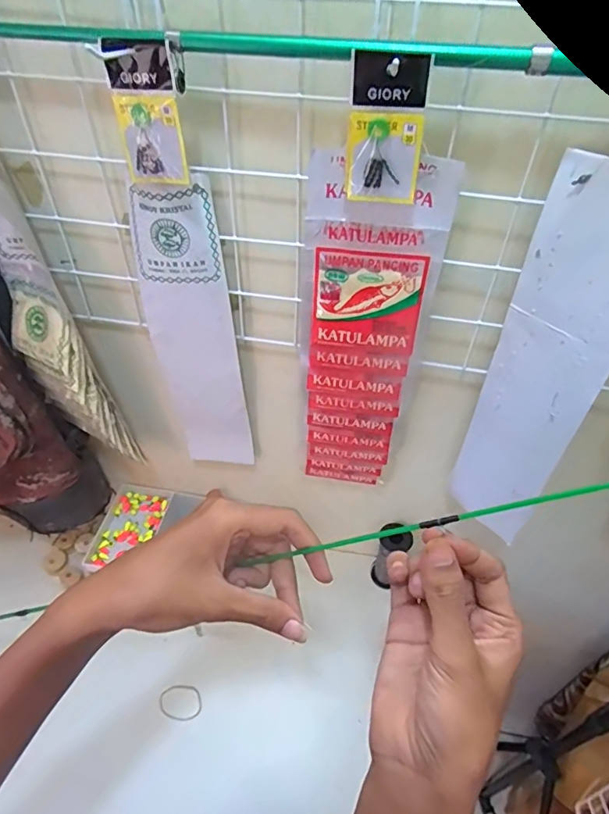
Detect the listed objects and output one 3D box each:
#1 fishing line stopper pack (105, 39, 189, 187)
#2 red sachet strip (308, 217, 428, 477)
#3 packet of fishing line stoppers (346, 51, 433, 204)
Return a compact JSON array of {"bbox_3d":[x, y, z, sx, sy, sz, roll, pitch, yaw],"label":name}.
[{"bbox_3d":[-0.117,-0.215,0.380,0.050,0.089,0.009,4,40,6],"label":"fishing line stopper pack"},{"bbox_3d":[0.056,-0.024,0.550,0.098,0.349,0.024,6,46,5],"label":"red sachet strip"},{"bbox_3d":[0.058,-0.195,0.359,0.051,0.091,0.009,9,46,8],"label":"packet of fishing line stoppers"}]

